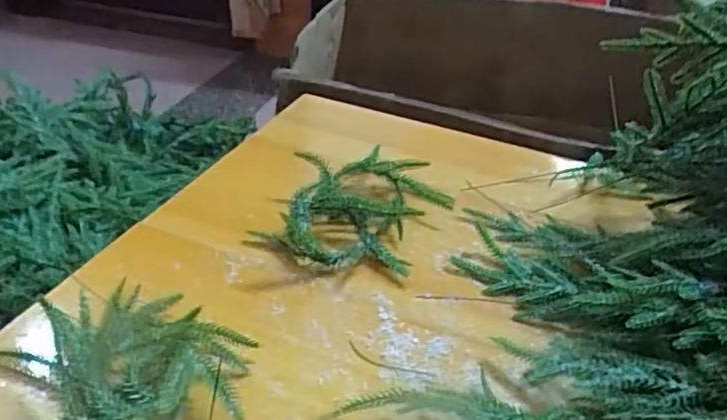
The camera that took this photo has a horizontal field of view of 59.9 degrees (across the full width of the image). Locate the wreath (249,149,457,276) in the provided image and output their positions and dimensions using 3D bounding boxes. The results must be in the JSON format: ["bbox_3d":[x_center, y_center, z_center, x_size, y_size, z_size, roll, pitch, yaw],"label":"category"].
[{"bbox_3d":[-0.001,-0.007,0.542,0.128,0.034,0.161,19,39,20],"label":"wreath"}]

